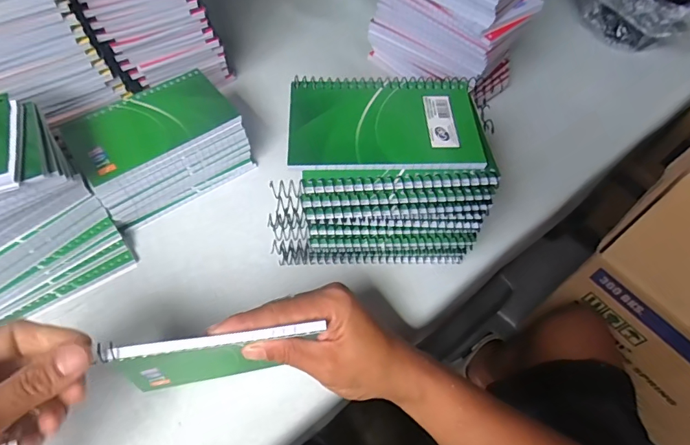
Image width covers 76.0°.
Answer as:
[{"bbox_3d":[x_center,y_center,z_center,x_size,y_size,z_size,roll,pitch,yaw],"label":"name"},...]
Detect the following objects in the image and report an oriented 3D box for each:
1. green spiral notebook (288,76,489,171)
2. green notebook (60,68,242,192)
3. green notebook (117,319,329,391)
[{"bbox_3d":[0.029,-0.071,0.309,0.132,0.005,0.082,0,58,-3],"label":"green spiral notebook"},{"bbox_3d":[-0.165,-0.085,0.379,0.129,0.005,0.079,-35,67,-21],"label":"green notebook"},{"bbox_3d":[-0.079,0.089,0.288,0.126,0.076,0.009,-7,58,-7],"label":"green notebook"}]

